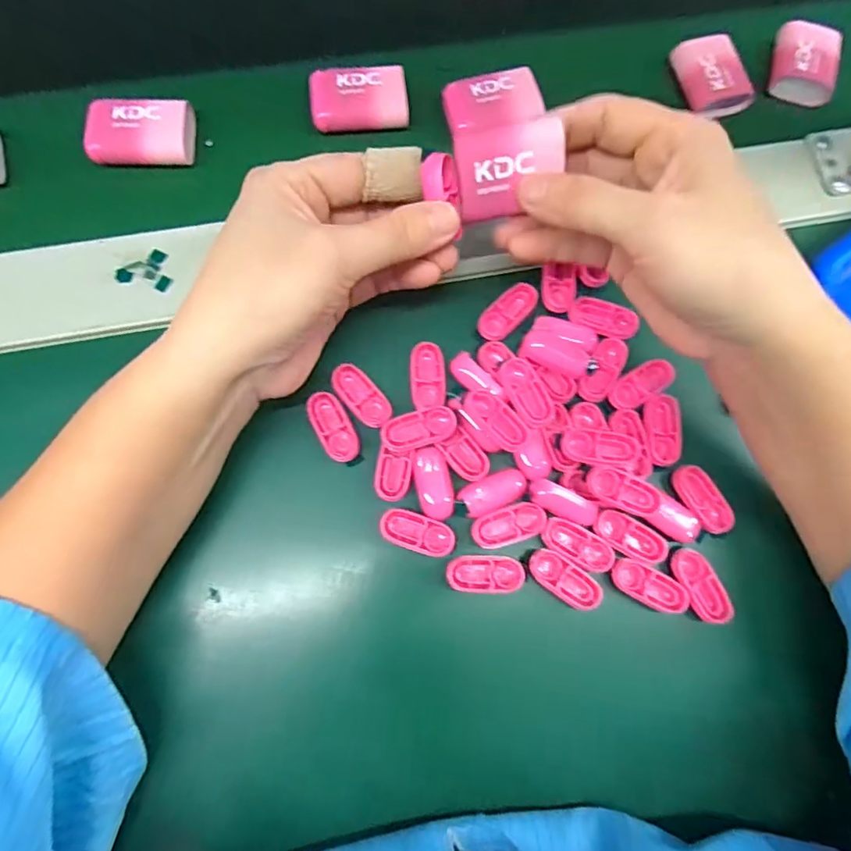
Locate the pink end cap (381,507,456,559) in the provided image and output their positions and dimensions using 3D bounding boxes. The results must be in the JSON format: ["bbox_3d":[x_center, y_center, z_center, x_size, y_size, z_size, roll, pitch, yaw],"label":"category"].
[{"bbox_3d":[-0.003,0.049,0.245,0.034,0.006,0.016,19,77,1],"label":"pink end cap"}]

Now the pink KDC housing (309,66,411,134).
[{"bbox_3d":[-0.036,-0.178,0.292,0.052,0.014,0.030,-6,78,-4],"label":"pink KDC housing"}]

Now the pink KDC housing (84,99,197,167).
[{"bbox_3d":[-0.148,-0.151,0.281,0.049,0.014,0.034,1,77,-2],"label":"pink KDC housing"}]

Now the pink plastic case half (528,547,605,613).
[{"bbox_3d":[0.063,0.070,0.243,0.036,0.004,0.015,34,78,5],"label":"pink plastic case half"}]

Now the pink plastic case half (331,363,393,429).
[{"bbox_3d":[-0.030,-0.014,0.255,0.015,0.006,0.034,-40,82,-10],"label":"pink plastic case half"}]

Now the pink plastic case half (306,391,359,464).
[{"bbox_3d":[-0.043,0.000,0.250,0.015,0.004,0.034,-25,80,-8],"label":"pink plastic case half"}]

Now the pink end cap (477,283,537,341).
[{"bbox_3d":[0.041,-0.057,0.267,0.035,0.004,0.016,-44,83,-11],"label":"pink end cap"}]

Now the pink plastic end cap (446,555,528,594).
[{"bbox_3d":[0.027,0.067,0.243,0.035,0.004,0.017,3,77,-2],"label":"pink plastic end cap"}]

